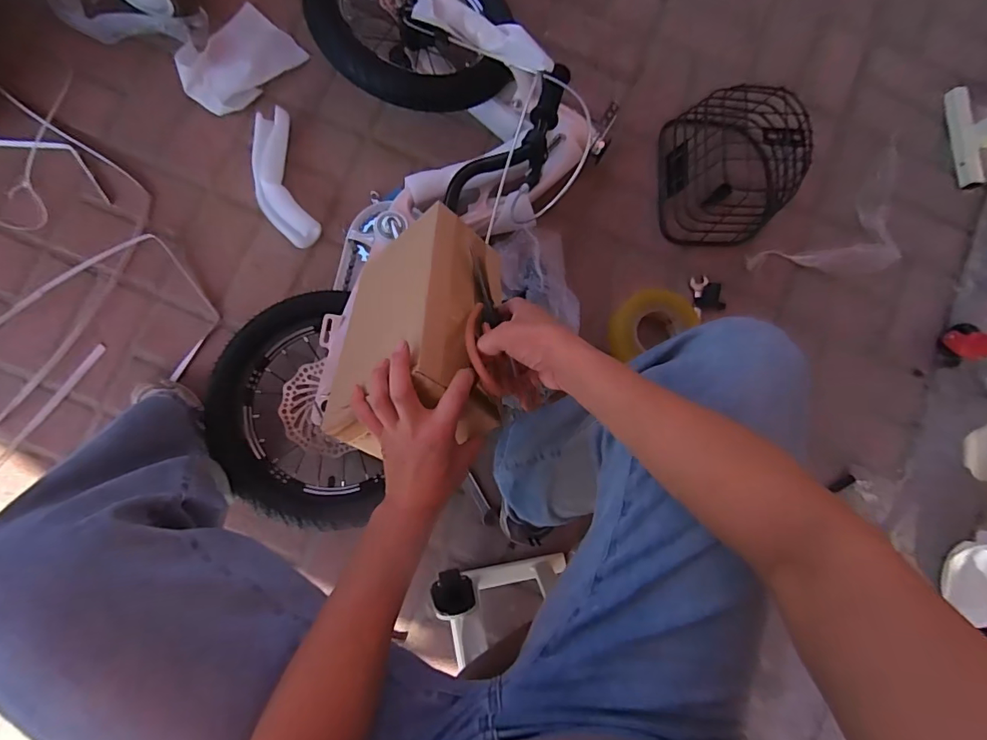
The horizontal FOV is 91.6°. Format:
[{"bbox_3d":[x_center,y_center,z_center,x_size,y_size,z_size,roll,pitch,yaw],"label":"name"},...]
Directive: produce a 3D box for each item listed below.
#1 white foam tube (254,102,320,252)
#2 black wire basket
[{"bbox_3d":[-0.364,-0.322,0.820,0.086,0.038,0.244,-16,86,-6],"label":"white foam tube"},{"bbox_3d":[0.397,-0.335,0.800,0.190,0.125,0.210,2,85,-4],"label":"black wire basket"}]

